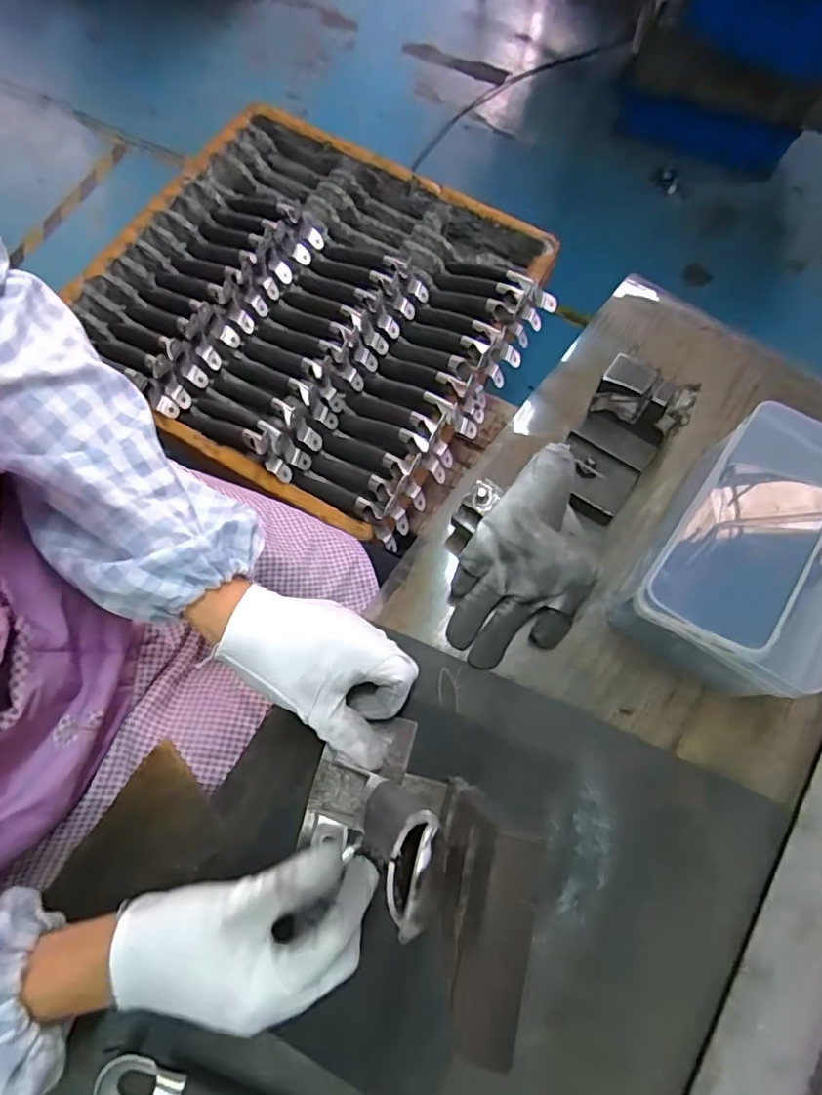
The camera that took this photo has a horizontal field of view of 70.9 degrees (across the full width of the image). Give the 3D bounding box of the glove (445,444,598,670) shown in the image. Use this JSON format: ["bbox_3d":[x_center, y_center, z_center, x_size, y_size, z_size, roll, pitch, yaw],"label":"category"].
[{"bbox_3d":[0.082,0.015,0.397,0.093,0.071,0.136,41,75,11],"label":"glove"}]

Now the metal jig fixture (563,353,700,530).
[{"bbox_3d":[0.150,-0.076,0.430,0.065,0.077,0.097,31,73,8],"label":"metal jig fixture"}]

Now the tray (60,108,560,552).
[{"bbox_3d":[-0.133,-0.339,0.801,0.567,0.070,0.536,29,73,8],"label":"tray"}]

